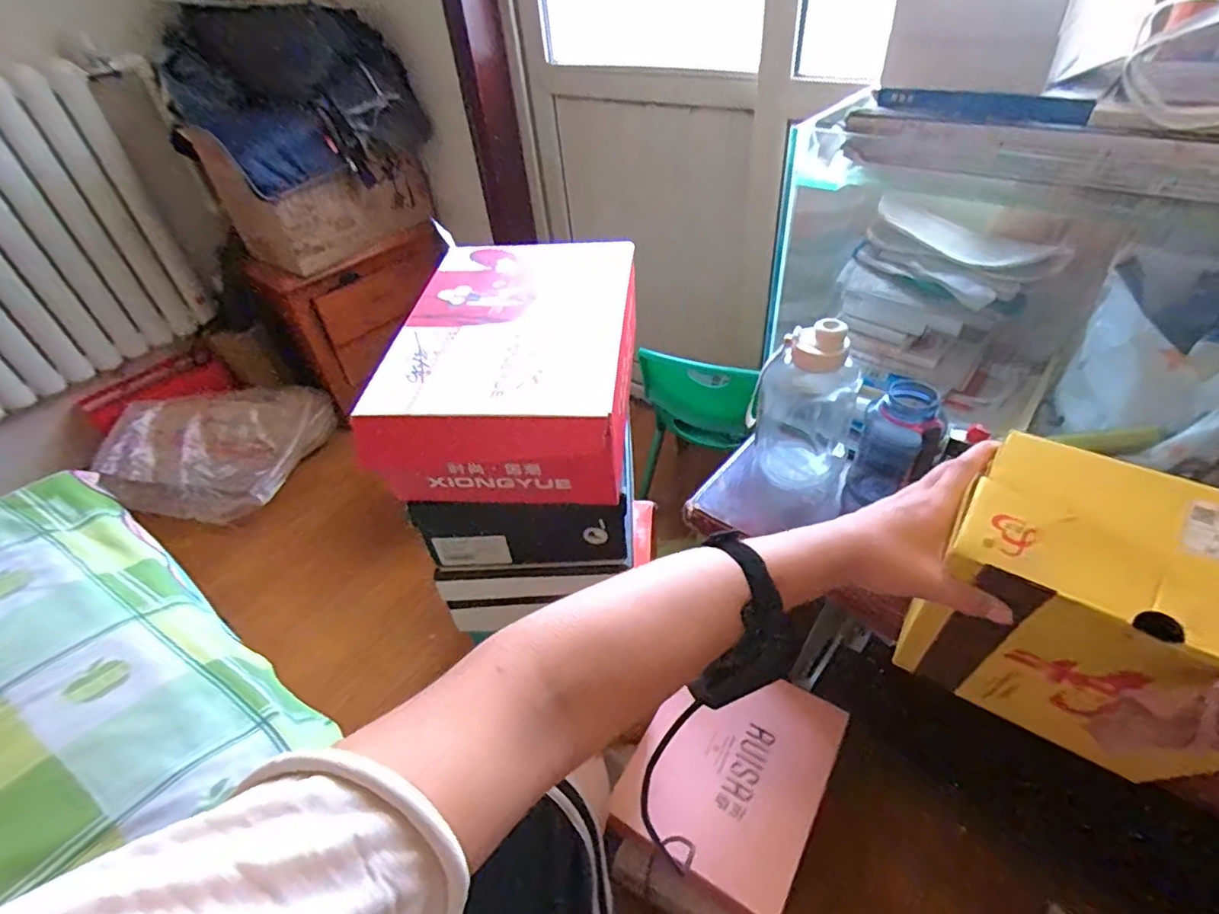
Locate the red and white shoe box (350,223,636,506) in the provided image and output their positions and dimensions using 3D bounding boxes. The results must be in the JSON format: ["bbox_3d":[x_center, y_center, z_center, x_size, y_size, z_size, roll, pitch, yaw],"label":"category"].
[{"bbox_3d":[-0.095,-0.103,0.643,0.229,0.128,0.312,1,43,7],"label":"red and white shoe box"}]

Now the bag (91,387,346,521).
[{"bbox_3d":[-0.998,-0.021,1.533,0.526,0.257,0.267,-32,49,-26],"label":"bag"}]

